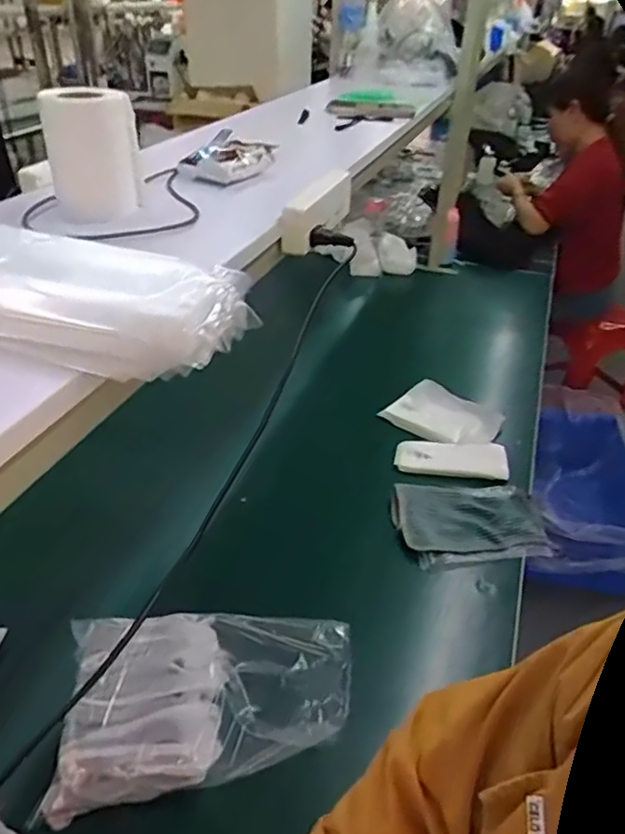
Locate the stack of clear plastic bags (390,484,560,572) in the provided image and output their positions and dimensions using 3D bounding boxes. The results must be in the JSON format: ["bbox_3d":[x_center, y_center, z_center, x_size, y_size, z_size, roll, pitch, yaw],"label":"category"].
[{"bbox_3d":[0.241,0.162,0.962,0.219,0.021,0.166,-4,36,-8],"label":"stack of clear plastic bags"}]

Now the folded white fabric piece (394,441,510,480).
[{"bbox_3d":[0.246,0.071,1.101,0.189,0.028,0.079,5,35,4],"label":"folded white fabric piece"}]

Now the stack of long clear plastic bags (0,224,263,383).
[{"bbox_3d":[-0.244,-0.099,0.457,0.396,0.044,0.115,11,36,13],"label":"stack of long clear plastic bags"}]

